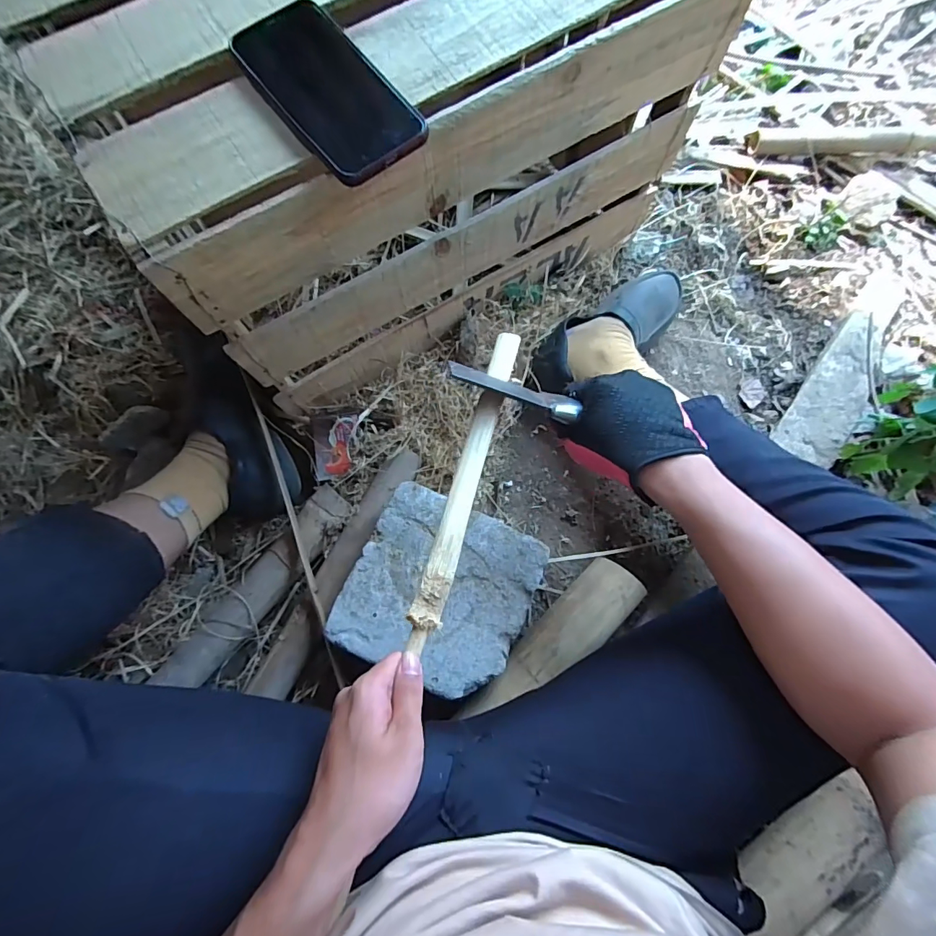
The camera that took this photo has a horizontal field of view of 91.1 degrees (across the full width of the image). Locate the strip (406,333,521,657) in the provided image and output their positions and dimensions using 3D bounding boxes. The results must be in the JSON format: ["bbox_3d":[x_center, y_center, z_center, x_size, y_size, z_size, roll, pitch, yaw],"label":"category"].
[{"bbox_3d":[0.000,0.007,0.387,0.022,0.012,0.279,16,73,3],"label":"strip"}]

